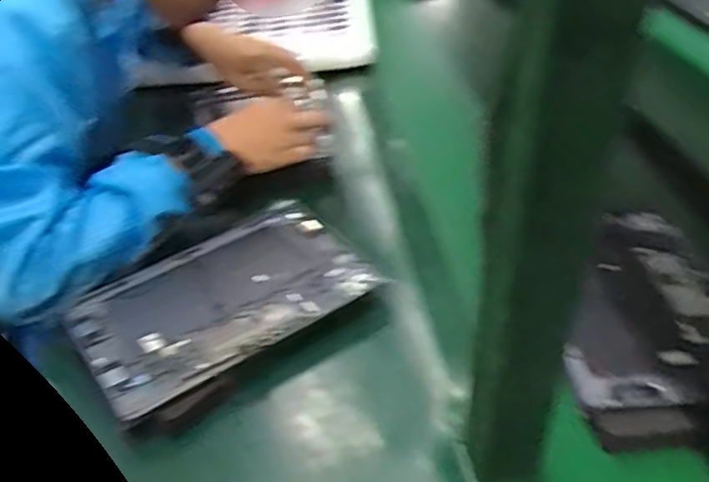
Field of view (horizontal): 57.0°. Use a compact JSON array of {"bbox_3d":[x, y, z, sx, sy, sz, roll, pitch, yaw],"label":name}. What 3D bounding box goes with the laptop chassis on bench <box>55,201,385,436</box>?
[{"bbox_3d":[-0.113,0.056,0.600,0.256,0.024,0.168,-29,45,-31],"label":"laptop chassis on bench"}]

